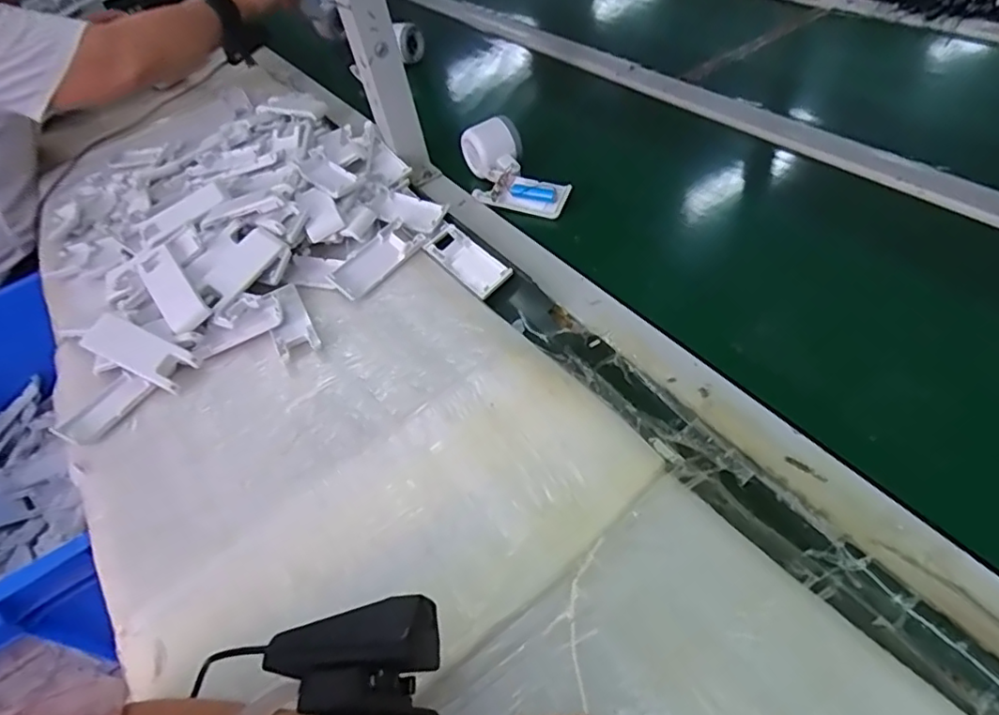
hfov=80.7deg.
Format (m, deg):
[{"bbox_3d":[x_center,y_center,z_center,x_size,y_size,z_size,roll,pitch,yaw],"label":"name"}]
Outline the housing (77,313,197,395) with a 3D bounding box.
[{"bbox_3d":[-0.336,-0.007,0.541,0.114,0.033,0.039,14,53,24],"label":"housing"}]

